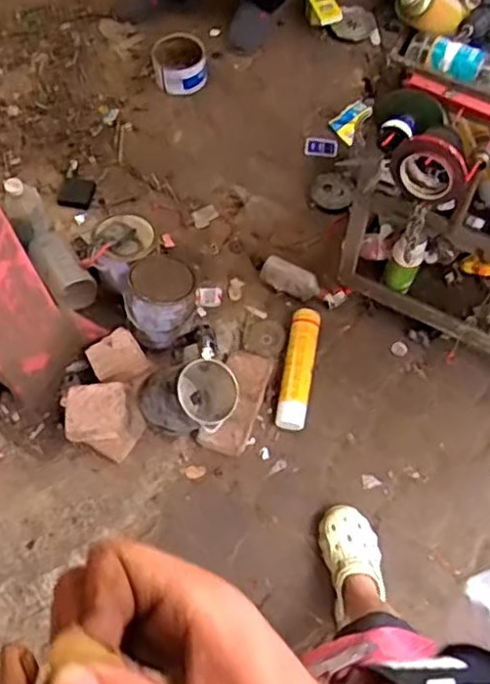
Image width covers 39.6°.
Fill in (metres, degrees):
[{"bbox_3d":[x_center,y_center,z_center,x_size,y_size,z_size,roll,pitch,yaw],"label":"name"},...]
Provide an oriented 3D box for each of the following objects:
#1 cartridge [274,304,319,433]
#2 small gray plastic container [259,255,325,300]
[{"bbox_3d":[0.123,0.058,1.560,0.069,0.067,0.283,8,66,5],"label":"cartridge"},{"bbox_3d":[0.112,-0.156,1.663,0.159,0.073,0.065,26,67,13],"label":"small gray plastic container"}]

